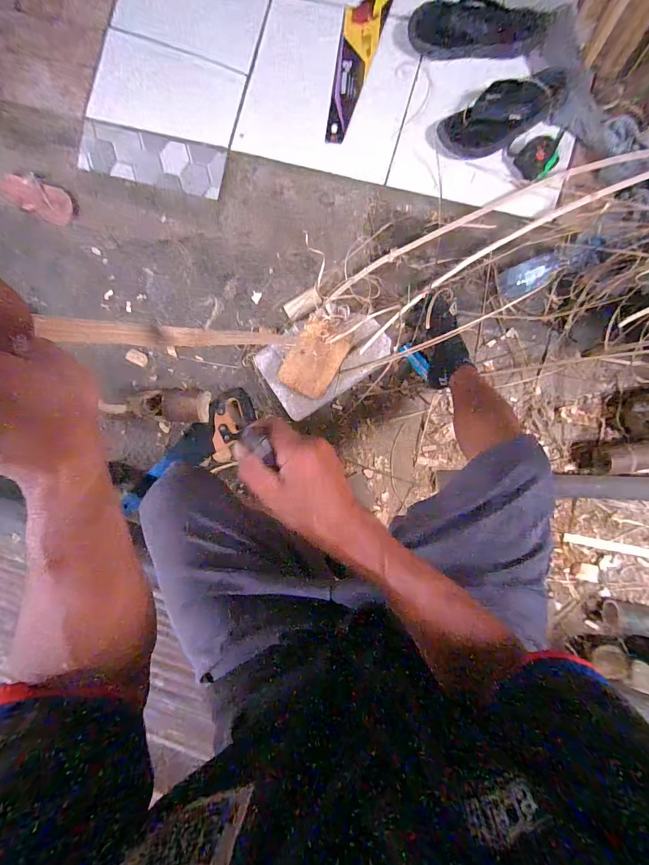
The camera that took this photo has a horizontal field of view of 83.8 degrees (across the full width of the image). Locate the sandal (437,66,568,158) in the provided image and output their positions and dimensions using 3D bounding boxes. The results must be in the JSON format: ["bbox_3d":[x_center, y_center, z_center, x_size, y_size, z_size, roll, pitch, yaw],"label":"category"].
[{"bbox_3d":[0.418,-0.736,0.834,0.285,0.049,0.117,-21,87,3],"label":"sandal"}]

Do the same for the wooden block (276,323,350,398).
[{"bbox_3d":[-0.025,-0.163,0.844,0.117,0.028,0.152,26,100,-15],"label":"wooden block"}]

